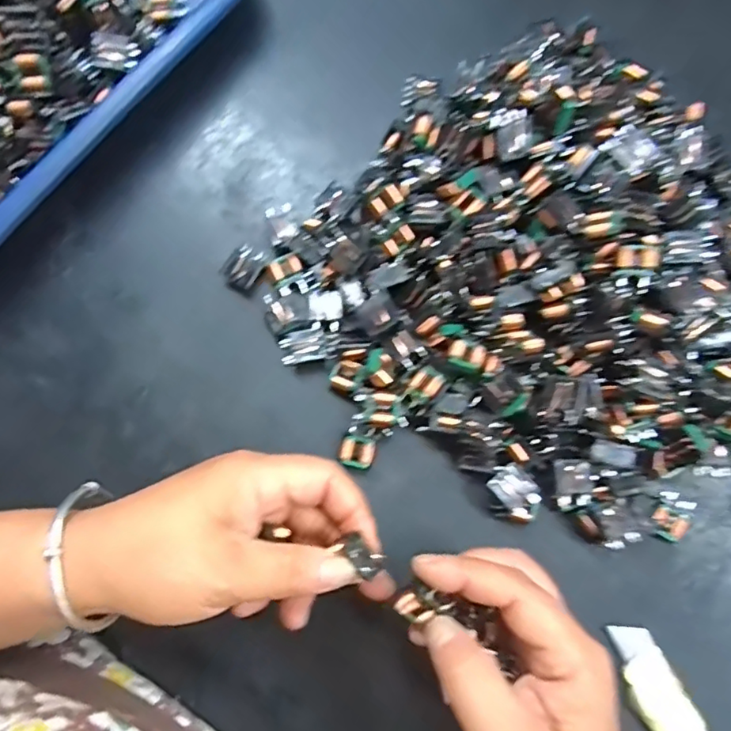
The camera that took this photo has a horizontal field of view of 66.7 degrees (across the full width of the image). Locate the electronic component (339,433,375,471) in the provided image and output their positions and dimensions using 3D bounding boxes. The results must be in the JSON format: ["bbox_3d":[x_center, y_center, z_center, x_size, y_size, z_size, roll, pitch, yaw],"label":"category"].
[{"bbox_3d":[-0.004,0.047,0.302,0.018,0.008,0.018,15,80,2],"label":"electronic component"}]

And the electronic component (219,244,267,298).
[{"bbox_3d":[-0.069,-0.056,0.320,0.020,0.011,0.025,38,82,6],"label":"electronic component"}]

